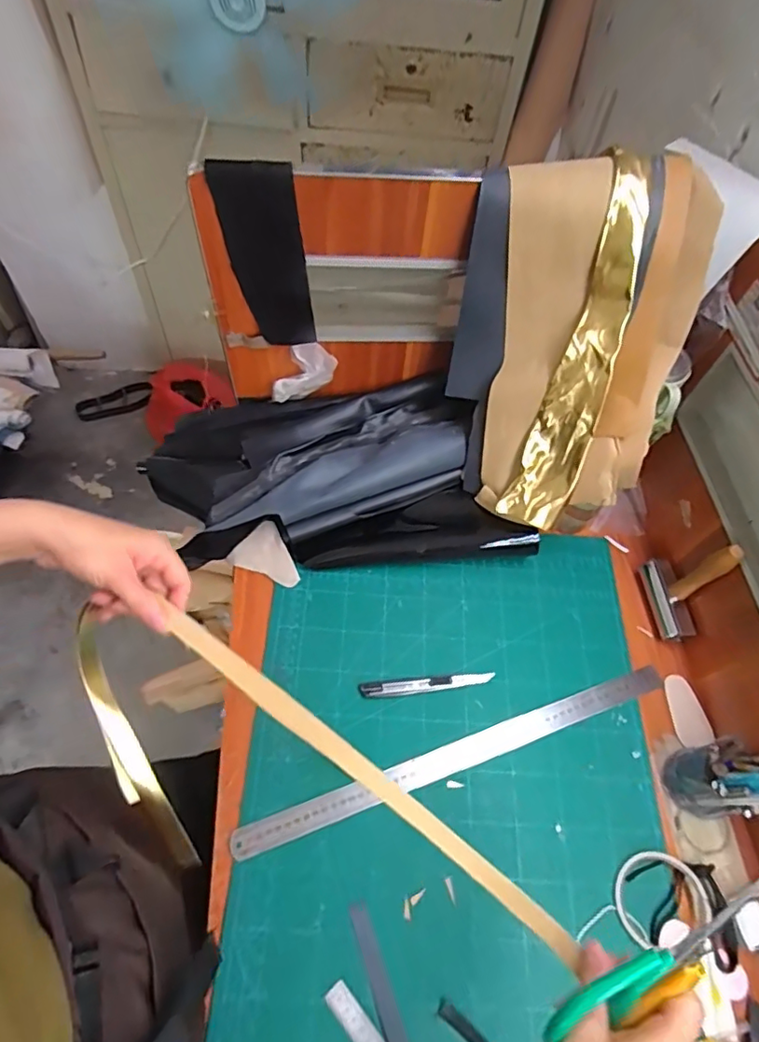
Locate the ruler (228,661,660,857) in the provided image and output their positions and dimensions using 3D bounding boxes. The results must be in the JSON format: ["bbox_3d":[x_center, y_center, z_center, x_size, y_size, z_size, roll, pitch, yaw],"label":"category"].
[{"bbox_3d":[0.096,0.260,0.616,0.515,0.006,0.030,-16,62,-13],"label":"ruler"}]

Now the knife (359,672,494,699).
[{"bbox_3d":[0.056,0.193,0.648,0.155,0.004,0.020,-3,60,-6],"label":"knife"}]

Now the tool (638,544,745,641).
[{"bbox_3d":[0.375,0.071,0.662,0.033,0.158,0.105,-1,60,-5],"label":"tool"}]

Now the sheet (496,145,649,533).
[{"bbox_3d":[0.224,-0.181,0.620,0.075,0.404,0.042,13,21,3],"label":"sheet"}]

